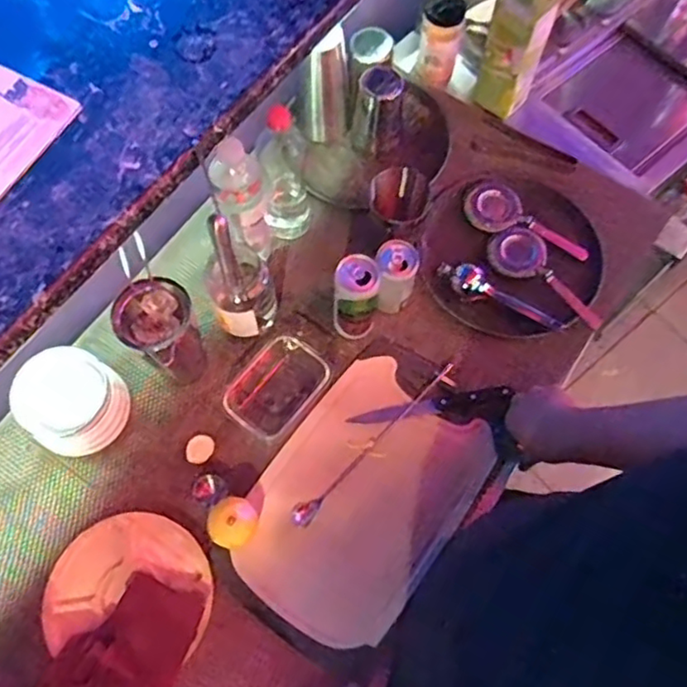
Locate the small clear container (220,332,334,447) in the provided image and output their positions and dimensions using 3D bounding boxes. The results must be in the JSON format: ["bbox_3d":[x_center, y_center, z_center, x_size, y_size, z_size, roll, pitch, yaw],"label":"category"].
[{"bbox_3d":[-0.093,0.060,0.860,0.098,0.048,0.135,38,72,13],"label":"small clear container"}]

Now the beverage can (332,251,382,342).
[{"bbox_3d":[0.017,-0.059,0.840,0.056,0.148,0.056,0,68,-1],"label":"beverage can"}]

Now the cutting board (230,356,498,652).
[{"bbox_3d":[0.024,0.200,0.820,0.236,0.019,0.334,36,72,9],"label":"cutting board"}]

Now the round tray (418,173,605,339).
[{"bbox_3d":[0.259,-0.142,0.965,0.267,0.044,0.281,0,68,-1],"label":"round tray"}]

